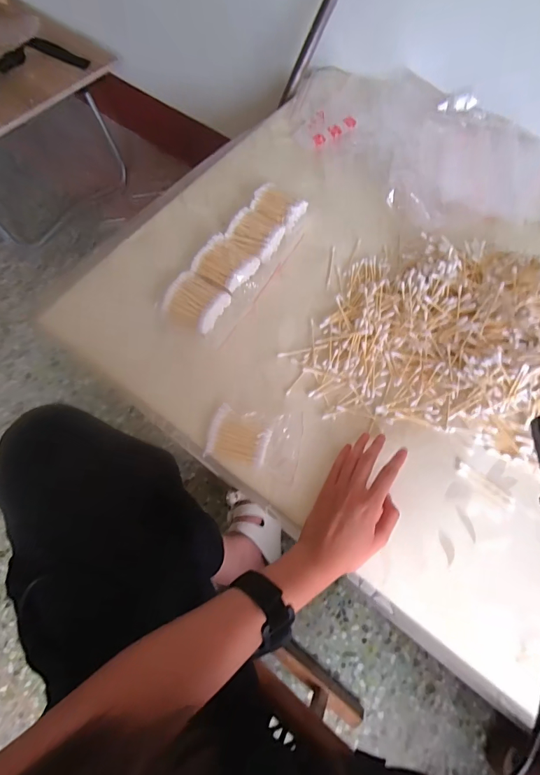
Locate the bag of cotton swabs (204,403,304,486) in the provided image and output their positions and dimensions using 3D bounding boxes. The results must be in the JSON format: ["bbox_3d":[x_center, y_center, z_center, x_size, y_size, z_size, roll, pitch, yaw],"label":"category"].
[{"bbox_3d":[-0.018,0.060,0.444,0.103,0.022,0.070,11,69,6],"label":"bag of cotton swabs"}]

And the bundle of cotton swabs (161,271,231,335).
[{"bbox_3d":[-0.099,-0.107,0.507,0.072,0.020,0.074,27,72,11],"label":"bundle of cotton swabs"}]

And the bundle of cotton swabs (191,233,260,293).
[{"bbox_3d":[-0.061,-0.165,0.524,0.076,0.027,0.063,31,73,13],"label":"bundle of cotton swabs"}]

